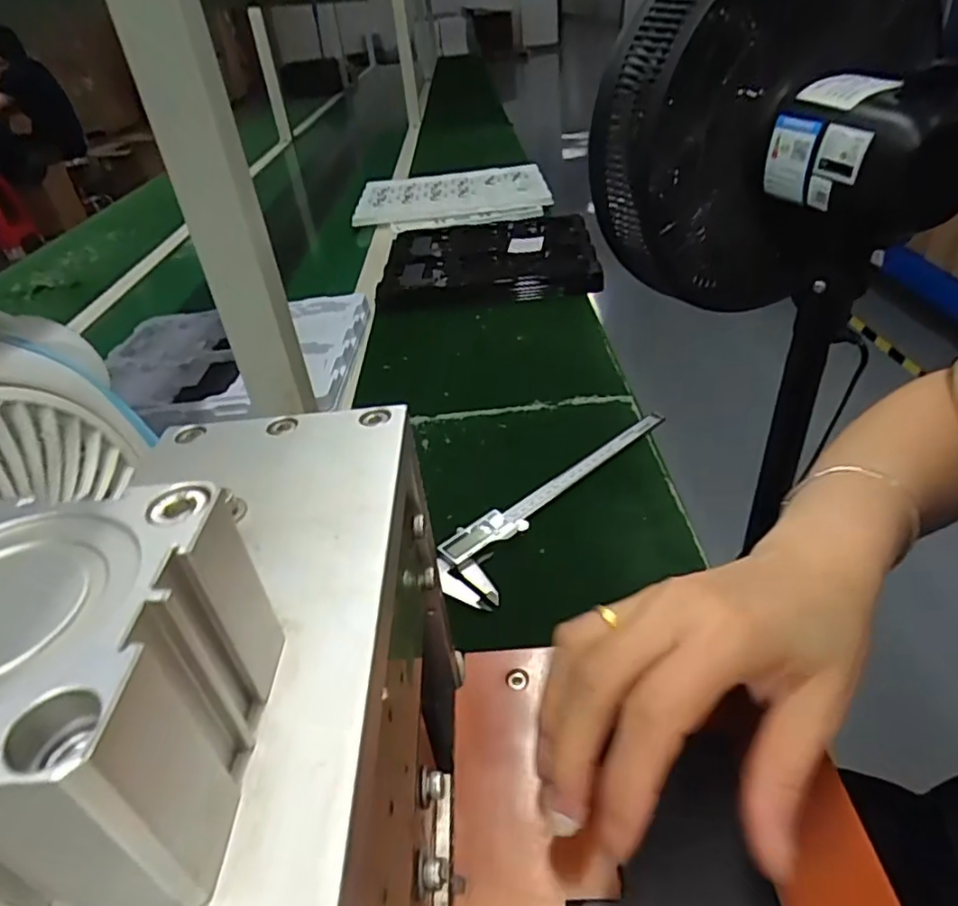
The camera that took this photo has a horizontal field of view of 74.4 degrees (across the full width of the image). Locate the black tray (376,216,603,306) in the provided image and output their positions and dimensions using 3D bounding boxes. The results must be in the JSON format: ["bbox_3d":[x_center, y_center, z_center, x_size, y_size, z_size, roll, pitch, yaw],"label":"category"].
[{"bbox_3d":[0.011,-0.314,0.985,0.316,0.048,0.345,-3,36,4],"label":"black tray"}]

